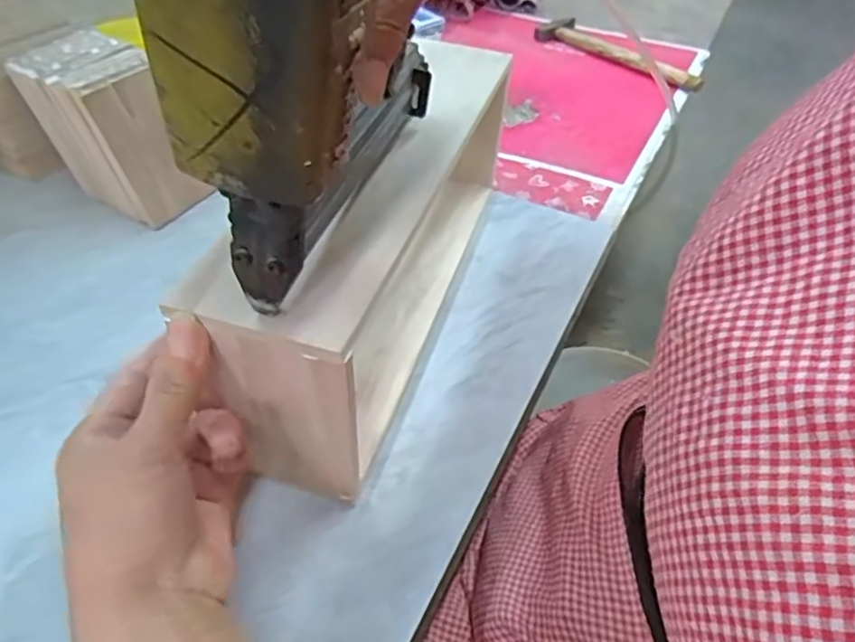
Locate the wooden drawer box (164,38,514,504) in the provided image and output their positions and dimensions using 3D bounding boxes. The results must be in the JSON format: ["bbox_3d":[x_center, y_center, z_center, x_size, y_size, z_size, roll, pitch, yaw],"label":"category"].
[{"bbox_3d":[-0.027,-0.060,0.416,0.082,0.128,0.326,15,45,11],"label":"wooden drawer box"}]

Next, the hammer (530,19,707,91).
[{"bbox_3d":[0.258,-0.359,0.838,0.254,0.021,0.073,35,52,28],"label":"hammer"}]

